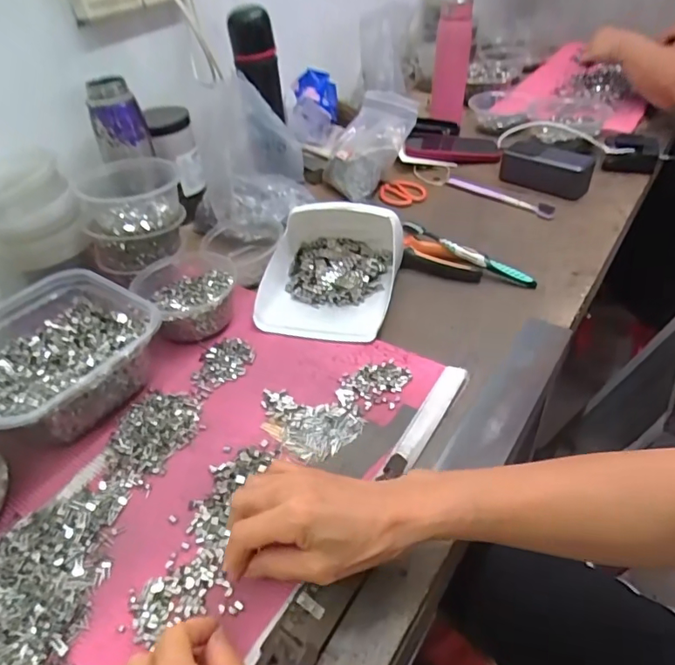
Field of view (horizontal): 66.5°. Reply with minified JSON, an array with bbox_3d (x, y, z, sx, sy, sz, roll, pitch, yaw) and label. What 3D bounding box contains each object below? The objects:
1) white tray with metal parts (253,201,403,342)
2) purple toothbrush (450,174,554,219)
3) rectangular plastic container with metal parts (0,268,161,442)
[{"bbox_3d":[-0.010,-0.083,0.606,0.154,0.081,0.177,8,43,12],"label":"white tray with metal parts"},{"bbox_3d":[0.248,-0.214,0.794,0.182,0.007,0.021,32,53,32],"label":"purple toothbrush"},{"bbox_3d":[-0.279,0.025,0.509,0.171,0.072,0.167,26,49,28],"label":"rectangular plastic container with metal parts"}]

